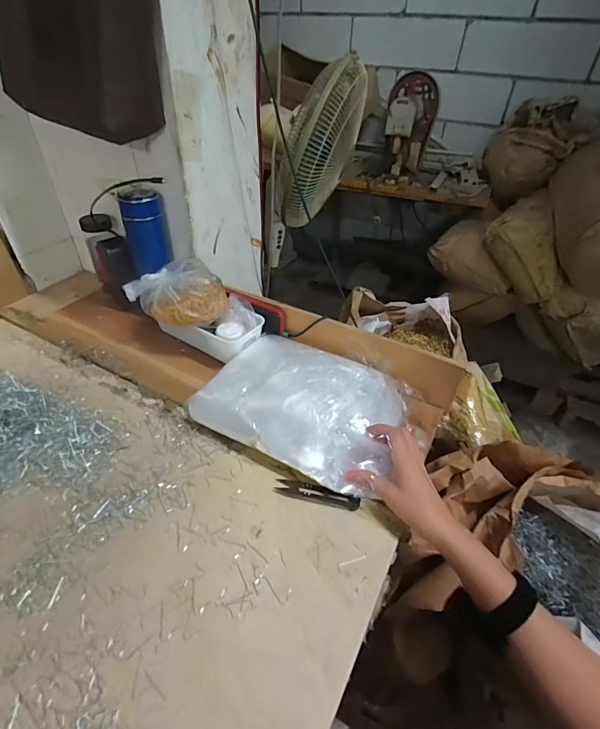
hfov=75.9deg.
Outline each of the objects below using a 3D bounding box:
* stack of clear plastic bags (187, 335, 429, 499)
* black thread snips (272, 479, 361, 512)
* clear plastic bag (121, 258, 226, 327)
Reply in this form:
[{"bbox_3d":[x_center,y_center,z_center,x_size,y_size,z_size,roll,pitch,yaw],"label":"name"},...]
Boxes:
[{"bbox_3d":[0.017,0.048,0.529,0.288,0.041,0.193,20,51,16],"label":"stack of clear plastic bags"},{"bbox_3d":[0.021,0.159,0.474,0.105,0.008,0.025,12,41,9],"label":"black thread snips"},{"bbox_3d":[-0.193,-0.111,0.617,0.127,0.068,0.115,-31,51,-34],"label":"clear plastic bag"}]

